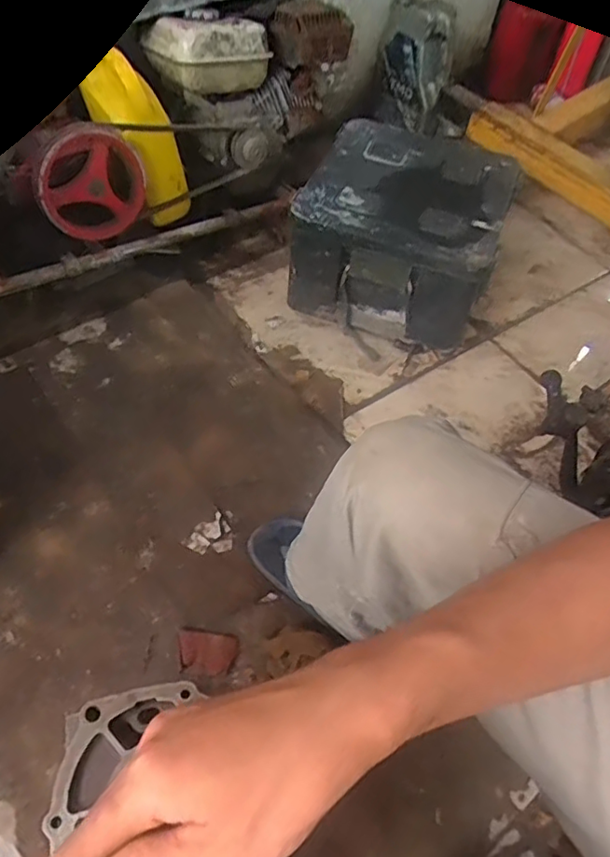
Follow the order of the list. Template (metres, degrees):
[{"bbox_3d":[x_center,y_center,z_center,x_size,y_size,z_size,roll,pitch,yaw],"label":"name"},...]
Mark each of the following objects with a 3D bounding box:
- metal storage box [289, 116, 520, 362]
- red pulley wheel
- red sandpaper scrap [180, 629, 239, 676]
[{"bbox_3d":[0.180,-0.377,1.127,0.347,0.295,0.323,17,55,8],"label":"metal storage box"},{"bbox_3d":[-0.362,-0.416,0.999,0.184,0.185,0.052,-48,45,2],"label":"red pulley wheel"},{"bbox_3d":[-0.133,0.305,0.789,0.078,0.005,0.055,6,52,2],"label":"red sandpaper scrap"}]

